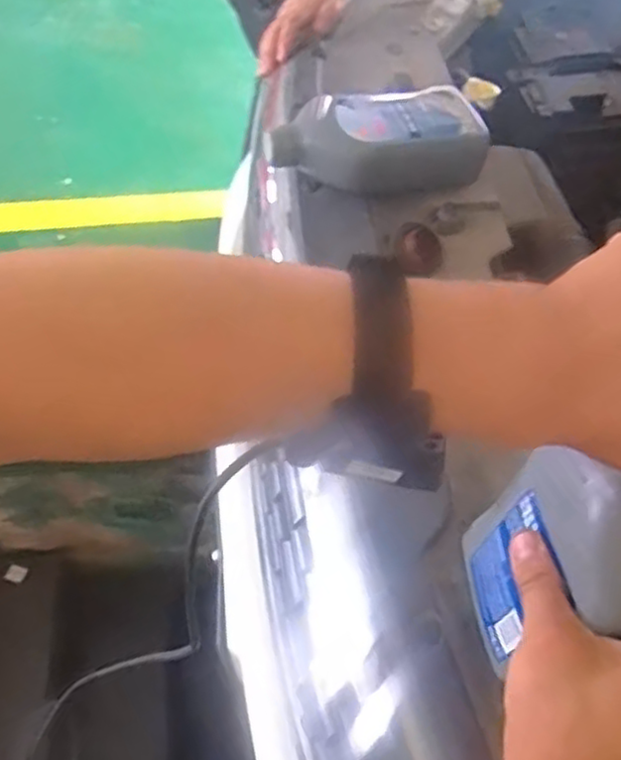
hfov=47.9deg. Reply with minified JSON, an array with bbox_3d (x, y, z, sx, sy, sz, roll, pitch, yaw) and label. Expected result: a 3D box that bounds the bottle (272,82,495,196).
[{"bbox_3d":[0.067,-0.238,0.716,0.214,0.069,0.110,-15,56,-12],"label":"bottle"}]

